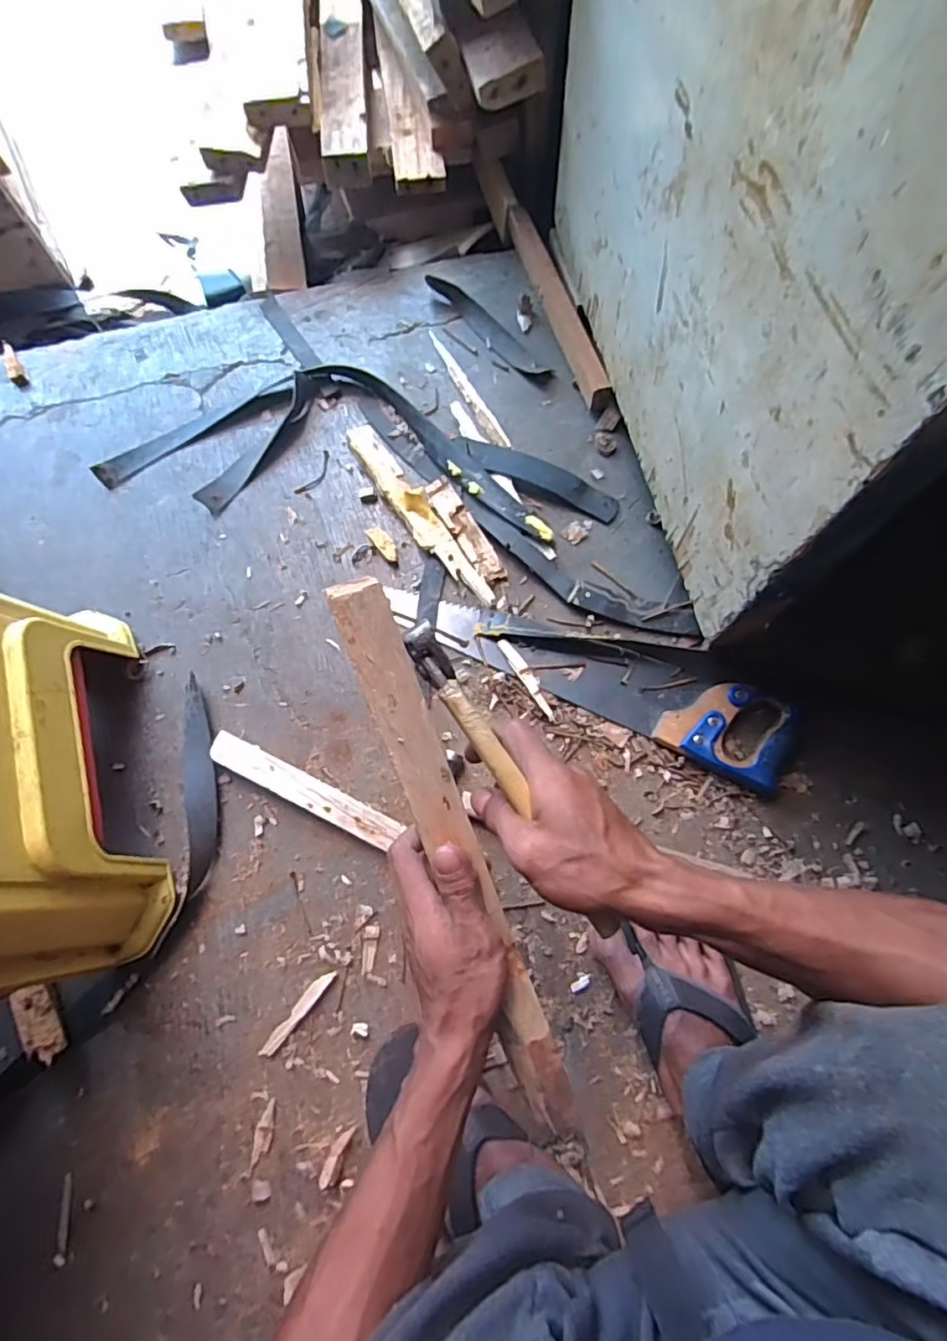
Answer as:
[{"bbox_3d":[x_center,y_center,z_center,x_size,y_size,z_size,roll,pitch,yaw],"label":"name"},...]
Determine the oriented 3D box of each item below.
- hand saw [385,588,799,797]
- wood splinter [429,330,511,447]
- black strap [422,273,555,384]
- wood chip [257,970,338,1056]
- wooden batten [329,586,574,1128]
[{"bbox_3d":[0.126,-0.010,0.672,0.461,0.028,0.098,26,77,6],"label":"hand saw"},{"bbox_3d":[-0.008,-0.360,0.774,0.020,0.008,0.199,-27,77,-7],"label":"wood splinter"},{"bbox_3d":[0.018,-0.448,0.793,0.212,0.019,0.030,44,80,10],"label":"black strap"},{"bbox_3d":[-0.171,0.335,0.594,0.014,0.004,0.096,39,79,9],"label":"wood chip"},{"bbox_3d":[-0.004,0.133,0.380,0.031,0.011,0.393,-21,102,-5],"label":"wooden batten"}]

